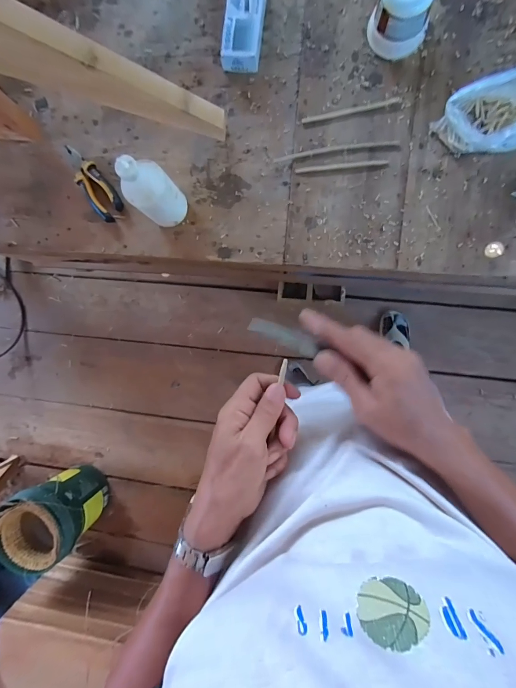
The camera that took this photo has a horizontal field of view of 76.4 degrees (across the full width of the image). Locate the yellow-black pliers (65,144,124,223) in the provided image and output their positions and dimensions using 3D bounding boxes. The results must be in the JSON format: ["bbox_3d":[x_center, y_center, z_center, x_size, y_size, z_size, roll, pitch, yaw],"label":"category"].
[{"bbox_3d":[-0.317,-0.309,0.623,0.056,0.022,0.162,-38,87,8],"label":"yellow-black pliers"}]

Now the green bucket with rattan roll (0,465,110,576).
[{"bbox_3d":[-0.807,0.678,1.324,0.287,0.342,0.267,0,92,8],"label":"green bucket with rattan roll"}]

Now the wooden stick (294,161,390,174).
[{"bbox_3d":[0.145,-0.310,0.573,0.155,0.006,0.010,-1,92,8],"label":"wooden stick"}]

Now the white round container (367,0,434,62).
[{"bbox_3d":[0.222,-0.513,0.507,0.087,0.075,0.080,0,92,8],"label":"white round container"}]

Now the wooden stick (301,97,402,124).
[{"bbox_3d":[0.160,-0.403,0.567,0.164,0.004,0.011,-7,91,9],"label":"wooden stick"}]

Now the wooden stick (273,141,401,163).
[{"bbox_3d":[0.133,-0.337,0.569,0.209,0.007,0.016,-2,92,8],"label":"wooden stick"}]

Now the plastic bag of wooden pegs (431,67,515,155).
[{"bbox_3d":[0.359,-0.349,0.495,0.137,0.084,0.109,34,97,6],"label":"plastic bag of wooden pegs"}]

